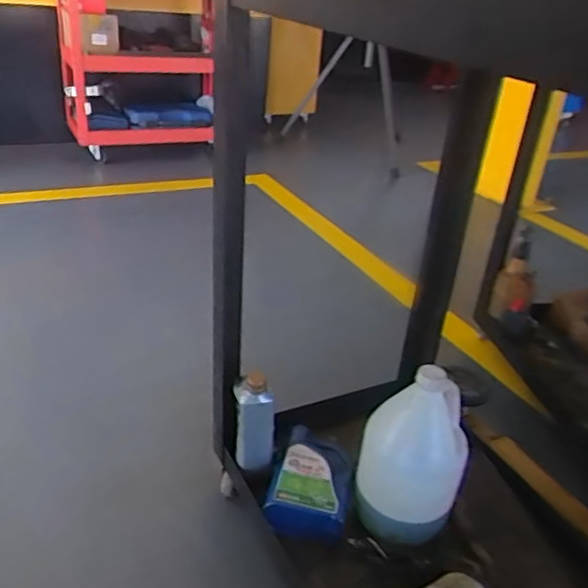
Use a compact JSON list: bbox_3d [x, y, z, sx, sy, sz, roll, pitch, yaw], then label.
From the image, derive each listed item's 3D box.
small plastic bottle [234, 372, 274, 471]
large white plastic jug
[{"bbox_3d":[-0.067,0.218,0.986,0.072,0.196,0.050,6,29,0],"label":"small plastic bottle"},{"bbox_3d":[0.193,0.258,0.954,0.164,0.310,0.145,15,30,17],"label":"large white plastic jug"}]

